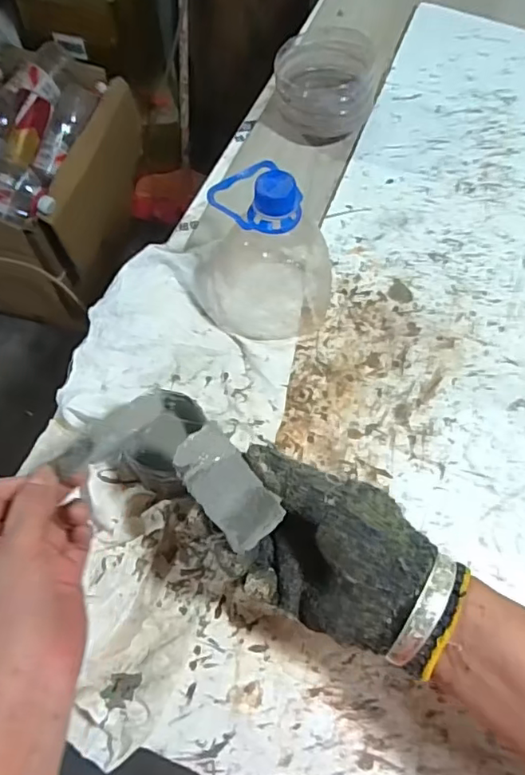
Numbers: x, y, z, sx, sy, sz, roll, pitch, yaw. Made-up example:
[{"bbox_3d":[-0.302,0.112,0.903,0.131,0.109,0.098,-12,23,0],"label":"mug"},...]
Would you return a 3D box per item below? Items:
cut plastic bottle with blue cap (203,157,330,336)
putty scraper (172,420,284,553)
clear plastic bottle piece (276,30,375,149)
[{"bbox_3d":[0.005,-0.117,0.454,0.113,0.137,0.109,9,67,3],"label":"cut plastic bottle with blue cap"},{"bbox_3d":[-0.021,0.054,0.315,0.035,0.007,0.073,-42,61,-2],"label":"putty scraper"},{"bbox_3d":[0.066,-0.314,0.584,0.103,0.071,0.081,0,66,-1],"label":"clear plastic bottle piece"}]

